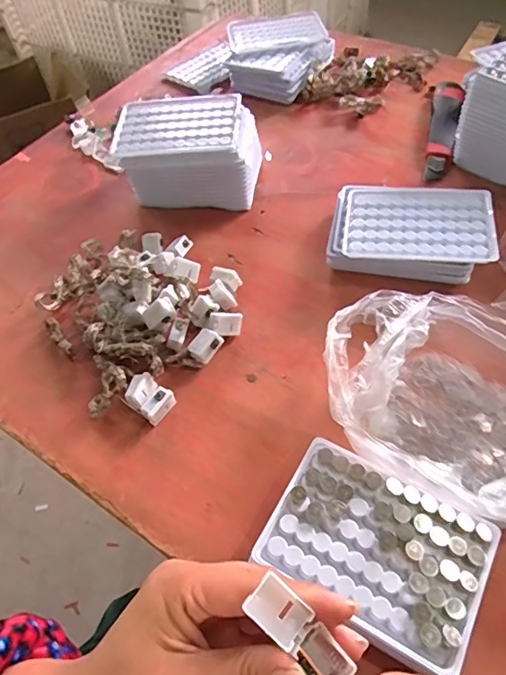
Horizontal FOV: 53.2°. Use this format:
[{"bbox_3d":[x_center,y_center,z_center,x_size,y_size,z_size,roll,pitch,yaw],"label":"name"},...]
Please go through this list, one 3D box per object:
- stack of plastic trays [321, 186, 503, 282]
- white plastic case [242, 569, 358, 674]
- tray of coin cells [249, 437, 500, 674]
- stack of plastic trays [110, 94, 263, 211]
[{"bbox_3d":[0.146,-0.096,0.477,0.143,0.044,0.106,6,56,9],"label":"stack of plastic trays"},{"bbox_3d":[0.020,0.128,0.215,0.053,0.014,0.018,45,66,-3],"label":"white plastic case"},{"bbox_3d":[0.078,0.135,0.327,0.128,0.033,0.093,26,61,21],"label":"tray of coin cells"},{"bbox_3d":[-0.068,-0.200,0.549,0.146,0.072,0.107,5,56,8],"label":"stack of plastic trays"}]

